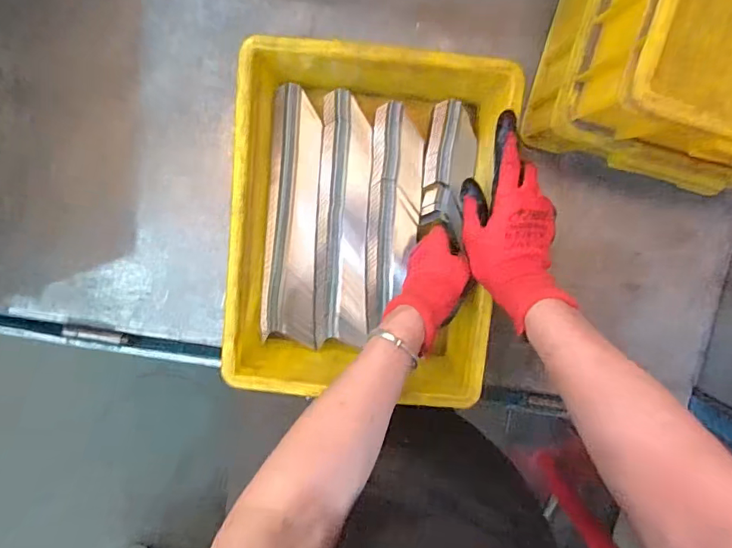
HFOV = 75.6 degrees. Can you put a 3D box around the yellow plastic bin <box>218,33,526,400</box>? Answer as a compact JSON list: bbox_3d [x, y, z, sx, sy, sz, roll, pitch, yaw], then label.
[{"bbox_3d":[-0.001,-0.050,0.511,0.254,0.130,0.331,5,99,-1],"label":"yellow plastic bin"}]

